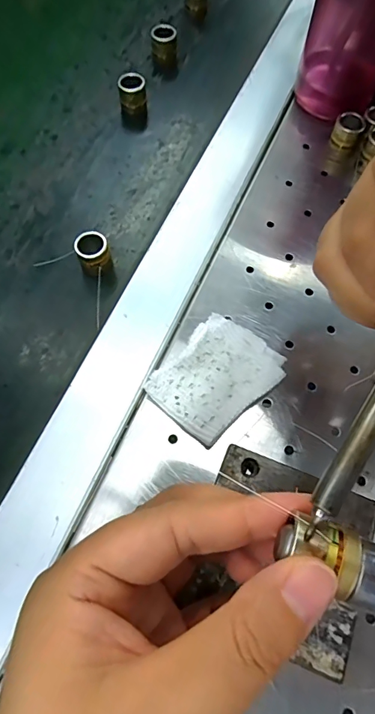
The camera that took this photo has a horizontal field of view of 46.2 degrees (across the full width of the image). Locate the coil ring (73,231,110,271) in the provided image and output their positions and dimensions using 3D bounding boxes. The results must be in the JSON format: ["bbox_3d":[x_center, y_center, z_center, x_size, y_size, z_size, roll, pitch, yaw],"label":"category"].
[{"bbox_3d":[-0.057,-0.062,0.267,0.019,0.017,0.021,-20,68,-10],"label":"coil ring"}]

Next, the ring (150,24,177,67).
[{"bbox_3d":[-0.018,-0.245,0.347,0.019,0.023,0.025,-2,66,-2],"label":"ring"}]

